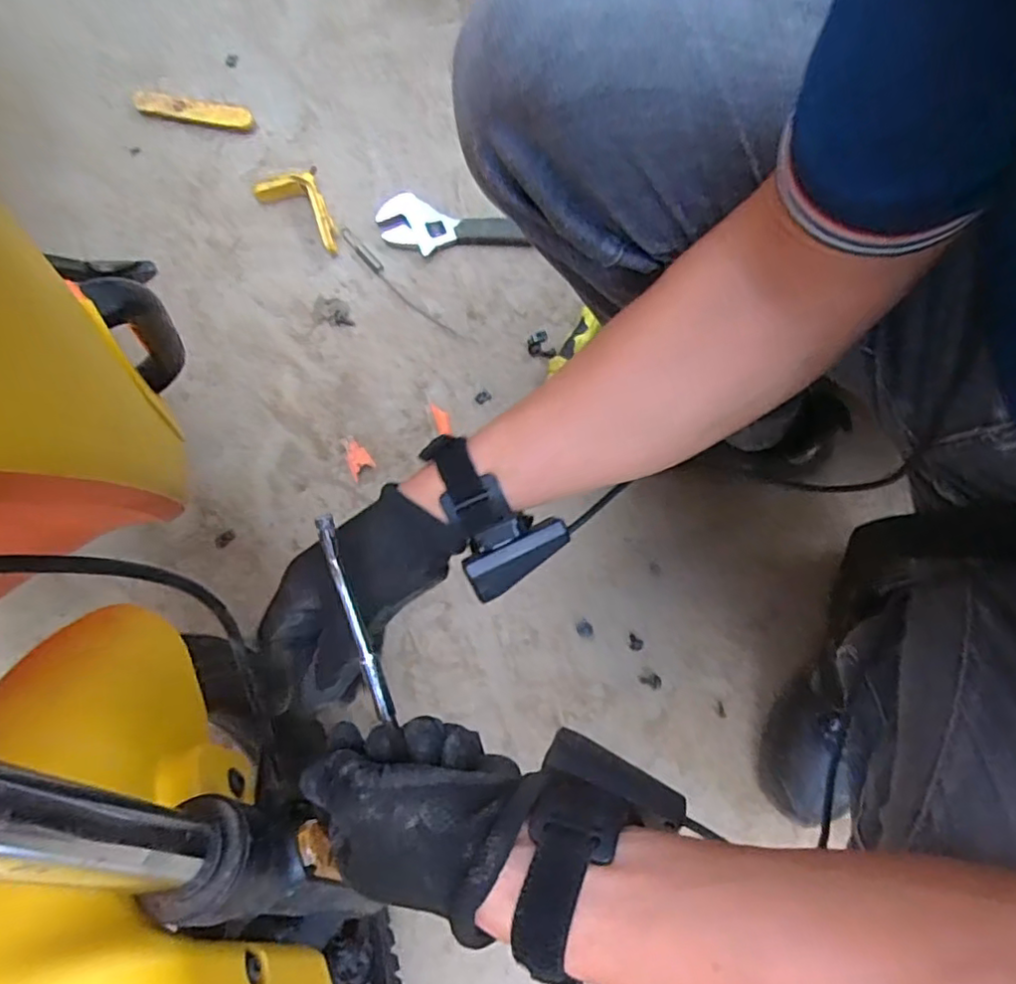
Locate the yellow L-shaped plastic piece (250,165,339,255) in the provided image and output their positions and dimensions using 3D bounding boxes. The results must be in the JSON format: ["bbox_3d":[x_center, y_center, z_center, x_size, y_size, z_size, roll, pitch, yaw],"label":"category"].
[{"bbox_3d":[-0.253,-0.328,0.733,0.079,0.027,0.118,-18,77,-4],"label":"yellow L-shaped plastic piece"}]

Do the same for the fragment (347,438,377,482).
[{"bbox_3d":[-0.164,-0.036,0.671,0.028,0.005,0.039,-36,79,-8],"label":"fragment"}]

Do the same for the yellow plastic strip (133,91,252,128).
[{"bbox_3d":[-0.399,-0.482,0.779,0.158,0.017,0.024,14,77,3],"label":"yellow plastic strip"}]

